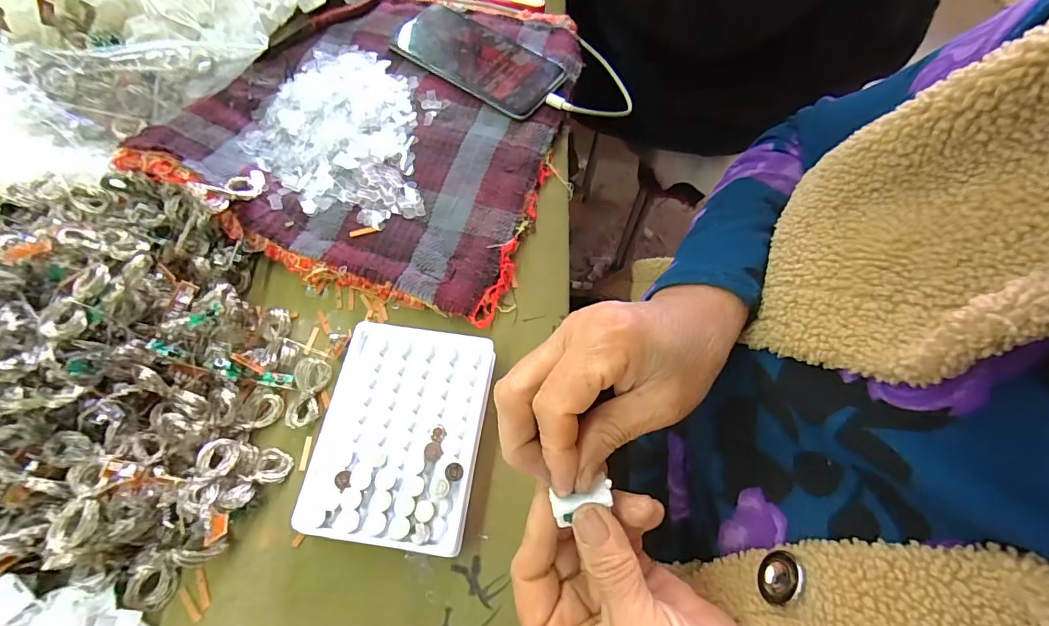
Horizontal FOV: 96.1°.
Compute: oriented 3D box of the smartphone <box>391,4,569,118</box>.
[{"bbox_3d":[-0.048,-0.242,0.438,0.172,0.013,0.075,34,69,15],"label":"smartphone"}]

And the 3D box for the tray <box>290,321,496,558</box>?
[{"bbox_3d":[-0.076,0.072,0.295,0.097,0.021,0.130,7,64,3],"label":"tray"}]

